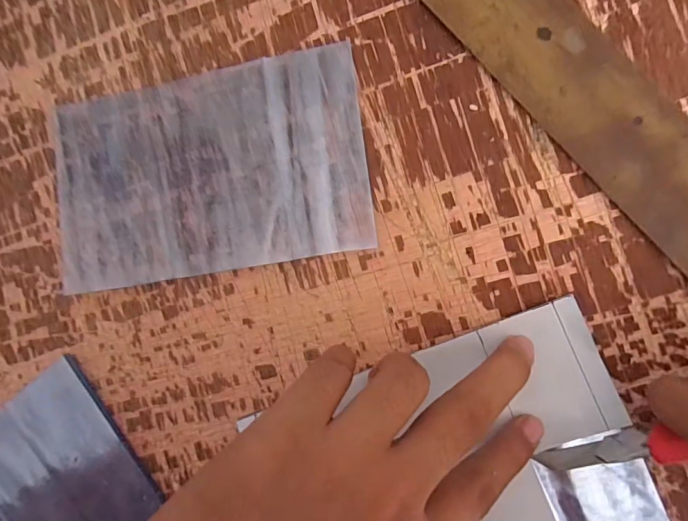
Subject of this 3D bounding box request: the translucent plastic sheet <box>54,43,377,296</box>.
[{"bbox_3d":[-0.075,-0.048,0.234,0.171,0.004,0.106,-8,85,9],"label":"translucent plastic sheet"}]

